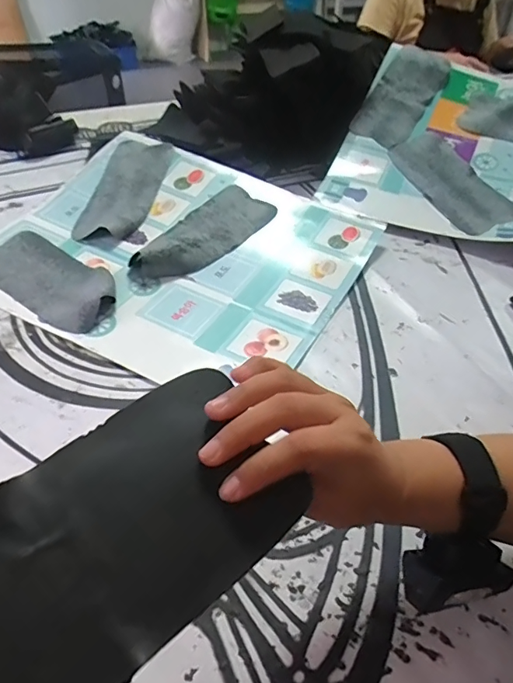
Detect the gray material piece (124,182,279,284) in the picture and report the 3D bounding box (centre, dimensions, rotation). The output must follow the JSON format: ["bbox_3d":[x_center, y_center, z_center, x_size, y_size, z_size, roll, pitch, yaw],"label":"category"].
[{"bbox_3d":[-0.079,-0.151,0.668,0.095,0.042,0.237,33,50,28],"label":"gray material piece"}]

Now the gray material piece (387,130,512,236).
[{"bbox_3d":[0.309,-0.256,0.755,0.113,0.023,0.236,-25,59,-10],"label":"gray material piece"}]

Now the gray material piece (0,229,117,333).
[{"bbox_3d":[-0.262,-0.083,0.593,0.221,0.025,0.096,30,49,26],"label":"gray material piece"}]

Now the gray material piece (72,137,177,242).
[{"bbox_3d":[-0.200,-0.240,0.726,0.098,0.019,0.236,7,55,8],"label":"gray material piece"}]

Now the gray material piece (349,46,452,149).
[{"bbox_3d":[0.261,-0.442,0.851,0.102,0.025,0.252,32,74,11],"label":"gray material piece"}]

